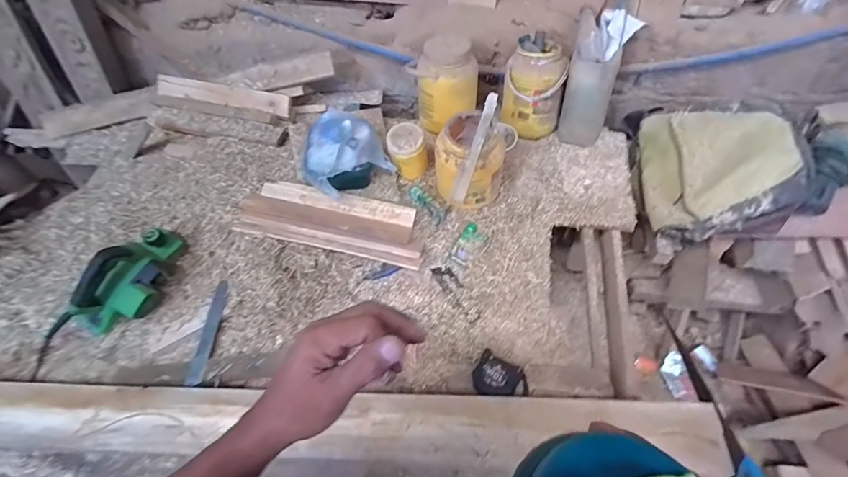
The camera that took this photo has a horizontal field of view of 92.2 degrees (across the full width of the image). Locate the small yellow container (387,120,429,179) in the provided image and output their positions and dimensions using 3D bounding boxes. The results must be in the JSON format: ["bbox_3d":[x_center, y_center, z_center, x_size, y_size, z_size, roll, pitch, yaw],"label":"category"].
[{"bbox_3d":[-0.040,-0.212,1.023,0.097,0.124,0.089,-5,54,1],"label":"small yellow container"}]

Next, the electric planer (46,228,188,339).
[{"bbox_3d":[-0.672,0.087,0.900,0.125,0.139,0.297,29,61,23],"label":"electric planer"}]

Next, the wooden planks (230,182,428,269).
[{"bbox_3d":[-0.216,-0.042,0.982,0.444,0.048,0.147,12,79,3],"label":"wooden planks"}]

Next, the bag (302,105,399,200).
[{"bbox_3d":[-0.206,-0.213,1.024,0.206,0.102,0.211,-28,57,-15],"label":"bag"}]

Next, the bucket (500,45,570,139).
[{"bbox_3d":[0.291,-0.389,1.101,0.152,0.219,0.155,7,55,10],"label":"bucket"}]

